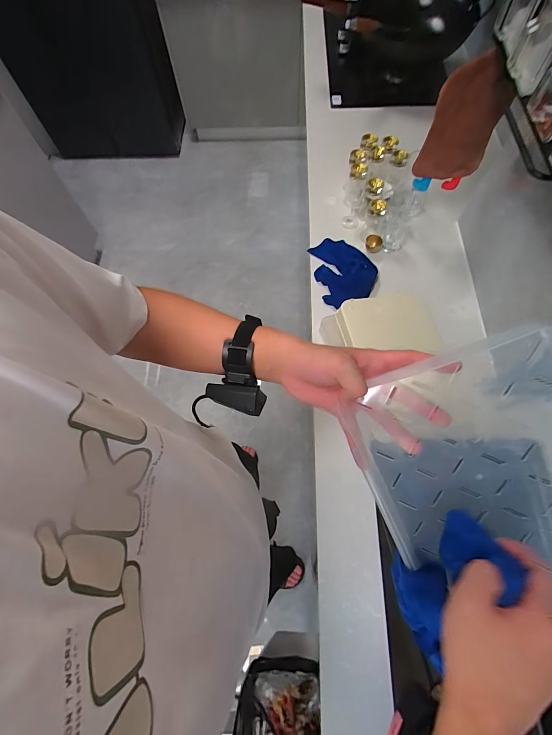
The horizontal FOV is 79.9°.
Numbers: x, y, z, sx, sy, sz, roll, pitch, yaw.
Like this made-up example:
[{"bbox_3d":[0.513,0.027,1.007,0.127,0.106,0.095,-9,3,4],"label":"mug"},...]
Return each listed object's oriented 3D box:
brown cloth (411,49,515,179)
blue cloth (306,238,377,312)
[{"bbox_3d":[0.372,-0.477,0.656,0.127,0.227,0.022,10,71,6],"label":"brown cloth"},{"bbox_3d":[0.174,-0.246,0.830,0.143,0.044,0.219,-10,67,-3],"label":"blue cloth"}]

